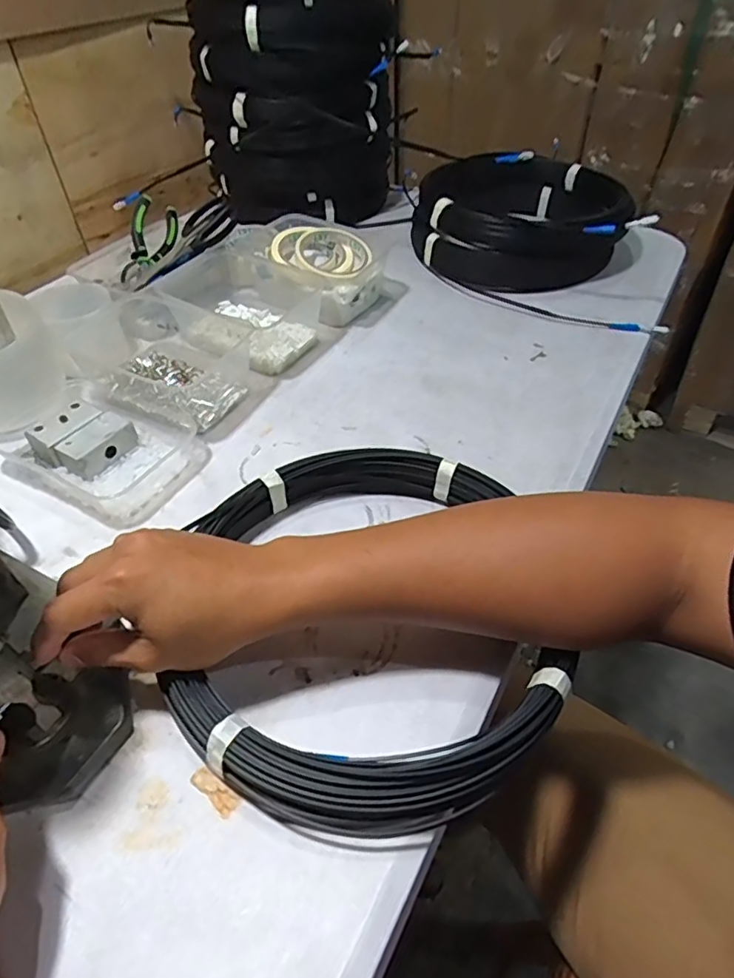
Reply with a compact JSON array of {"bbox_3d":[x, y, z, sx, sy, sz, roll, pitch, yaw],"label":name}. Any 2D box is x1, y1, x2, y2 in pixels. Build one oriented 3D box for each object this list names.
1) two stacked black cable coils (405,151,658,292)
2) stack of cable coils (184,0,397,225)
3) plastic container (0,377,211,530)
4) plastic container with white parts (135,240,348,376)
[{"bbox_3d":[0.216,-0.383,0.803,0.282,0.108,0.327,14,47,15],"label":"two stacked black cable coils"},{"bbox_3d":[-0.102,-0.561,0.834,0.266,0.248,0.326,-3,45,-1],"label":"stack of cable coils"},{"bbox_3d":[-0.250,-0.046,0.538,0.176,0.036,0.128,20,49,21],"label":"plastic container"},{"bbox_3d":[-0.149,-0.213,0.674,0.206,0.070,0.147,27,52,25],"label":"plastic container with white parts"}]

